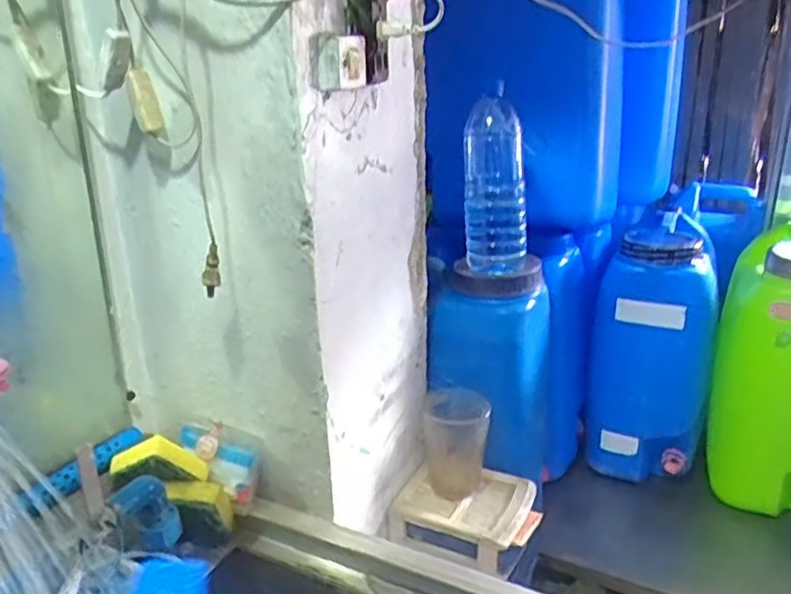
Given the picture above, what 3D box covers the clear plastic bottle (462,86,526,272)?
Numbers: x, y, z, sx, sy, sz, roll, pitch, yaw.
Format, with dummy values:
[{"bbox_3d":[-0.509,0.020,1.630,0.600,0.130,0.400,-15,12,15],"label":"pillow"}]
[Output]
[{"bbox_3d":[0.131,-0.148,0.875,0.081,0.217,0.067,1,21,7],"label":"clear plastic bottle"}]

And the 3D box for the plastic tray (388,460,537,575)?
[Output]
[{"bbox_3d":[0.096,0.296,0.911,0.166,0.068,0.138,10,24,27],"label":"plastic tray"}]

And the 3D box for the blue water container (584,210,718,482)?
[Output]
[{"bbox_3d":[0.441,0.087,1.157,0.179,0.394,0.228,7,23,21],"label":"blue water container"}]

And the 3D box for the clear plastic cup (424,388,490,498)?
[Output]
[{"bbox_3d":[0.082,0.197,0.900,0.086,0.120,0.086,-1,21,2],"label":"clear plastic cup"}]

